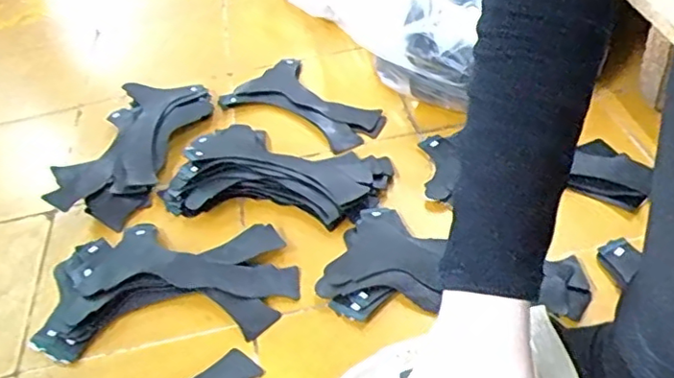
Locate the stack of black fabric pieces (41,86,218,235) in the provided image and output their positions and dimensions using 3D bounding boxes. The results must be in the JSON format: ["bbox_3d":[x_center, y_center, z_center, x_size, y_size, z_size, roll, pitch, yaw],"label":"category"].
[{"bbox_3d":[-0.239,-0.050,0.715,0.114,0.038,0.227,7,46,18],"label":"stack of black fabric pieces"}]

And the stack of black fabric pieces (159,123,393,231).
[{"bbox_3d":[-0.062,-0.022,0.642,0.222,0.029,0.127,8,46,19],"label":"stack of black fabric pieces"}]

